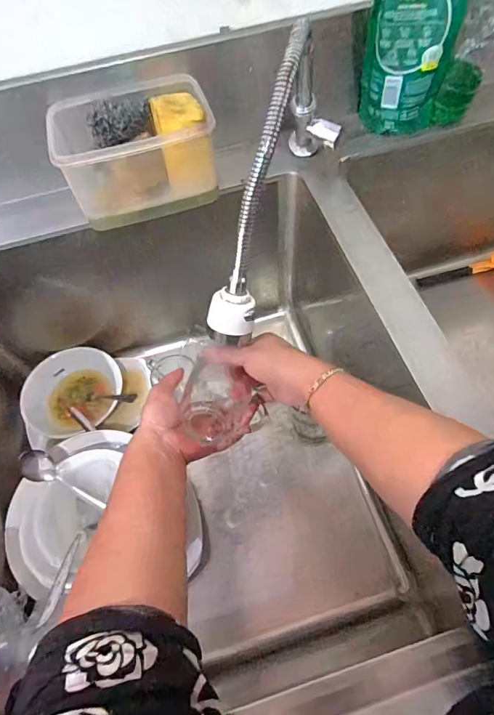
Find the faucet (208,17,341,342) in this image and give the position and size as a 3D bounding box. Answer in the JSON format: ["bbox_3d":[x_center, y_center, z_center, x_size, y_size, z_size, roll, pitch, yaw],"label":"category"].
[{"bbox_3d":[0.032,-0.185,0.417,0.058,0.188,0.288,17,63,13],"label":"faucet"}]

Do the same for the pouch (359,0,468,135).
[{"bbox_3d":[0.188,-0.358,0.487,0.099,0.178,0.042,11,62,10],"label":"pouch"}]

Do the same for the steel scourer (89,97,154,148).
[{"bbox_3d":[-0.140,-0.261,0.474,0.067,0.028,0.048,-4,98,-6],"label":"steel scourer"}]

